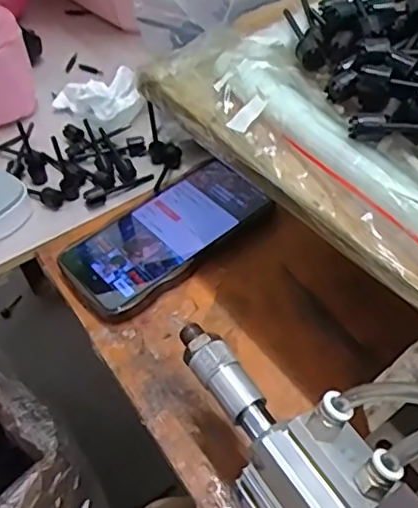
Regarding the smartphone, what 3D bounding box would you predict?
[{"bbox_3d":[-0.034,-0.017,0.465,0.158,0.018,0.078,-36,56,-23],"label":"smartphone"}]

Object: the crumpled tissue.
[{"bbox_3d":[-0.105,-0.157,0.571,0.074,0.033,0.062,30,59,26],"label":"crumpled tissue"}]

